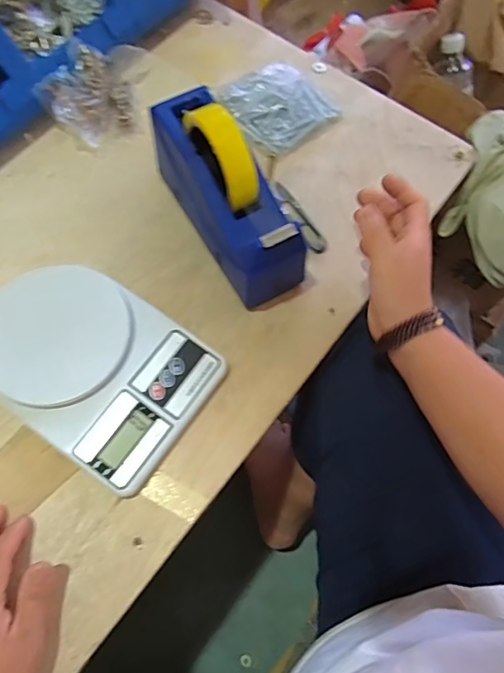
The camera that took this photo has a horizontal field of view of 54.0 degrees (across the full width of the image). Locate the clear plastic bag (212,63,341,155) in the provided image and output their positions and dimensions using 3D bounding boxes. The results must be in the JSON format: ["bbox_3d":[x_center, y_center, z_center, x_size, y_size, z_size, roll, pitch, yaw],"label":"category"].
[{"bbox_3d":[0.032,-0.281,0.592,0.111,0.032,0.118,-36,73,-15],"label":"clear plastic bag"}]

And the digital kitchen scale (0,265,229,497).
[{"bbox_3d":[-0.147,0.023,0.457,0.212,0.042,0.151,34,70,11],"label":"digital kitchen scale"}]

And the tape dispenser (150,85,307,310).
[{"bbox_3d":[-0.026,-0.142,0.481,0.069,0.129,0.205,-30,72,-14],"label":"tape dispenser"}]

